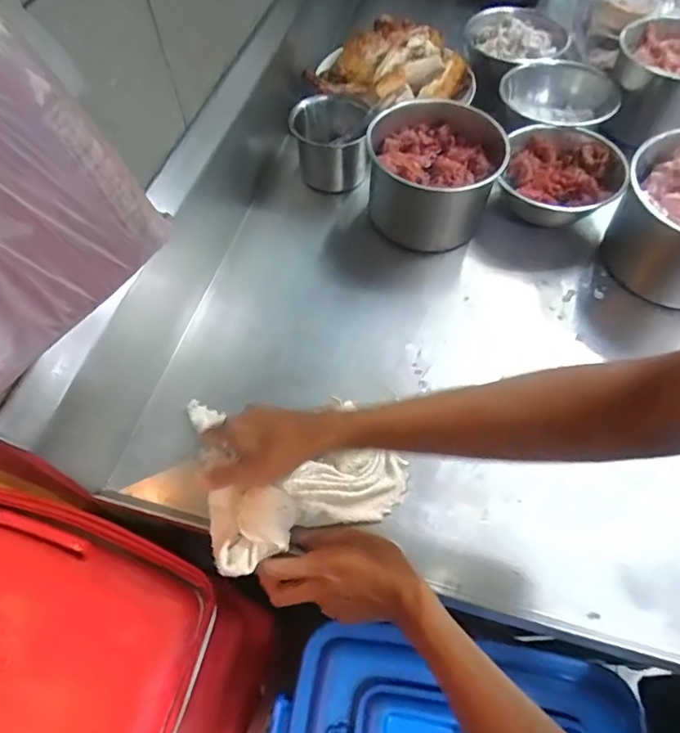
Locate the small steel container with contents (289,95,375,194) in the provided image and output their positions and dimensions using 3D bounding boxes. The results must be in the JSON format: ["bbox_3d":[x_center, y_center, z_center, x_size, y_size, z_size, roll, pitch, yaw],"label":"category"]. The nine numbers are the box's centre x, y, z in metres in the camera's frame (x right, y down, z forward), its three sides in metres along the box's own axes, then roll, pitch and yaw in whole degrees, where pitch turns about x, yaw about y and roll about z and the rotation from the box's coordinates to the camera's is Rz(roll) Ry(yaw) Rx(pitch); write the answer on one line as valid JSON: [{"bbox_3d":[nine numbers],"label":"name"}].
[{"bbox_3d":[-0.012,-0.330,0.742,0.105,0.096,0.110,-15,60,-8],"label":"small steel container with contents"}]

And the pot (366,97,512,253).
[{"bbox_3d":[0.120,-0.248,0.679,0.170,0.111,0.171,0,59,1],"label":"pot"}]

